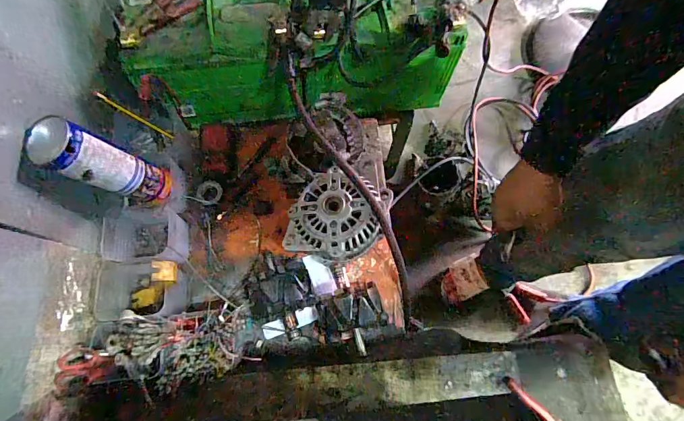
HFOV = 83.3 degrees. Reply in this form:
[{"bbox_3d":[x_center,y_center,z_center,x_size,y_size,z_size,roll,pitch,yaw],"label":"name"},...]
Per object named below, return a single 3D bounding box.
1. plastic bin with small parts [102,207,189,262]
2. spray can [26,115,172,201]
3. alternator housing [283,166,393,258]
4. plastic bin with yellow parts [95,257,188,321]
[{"bbox_3d":[-0.323,0.047,0.652,0.123,0.077,0.093,3,73,1],"label":"plastic bin with small parts"},{"bbox_3d":[-0.322,-0.060,0.542,0.055,0.200,0.062,-8,72,19],"label":"spray can"},{"bbox_3d":[-0.010,0.013,0.626,0.145,0.120,0.142,11,73,3],"label":"alternator housing"},{"bbox_3d":[-0.319,0.129,0.628,0.136,0.065,0.092,-3,73,-1],"label":"plastic bin with yellow parts"}]

